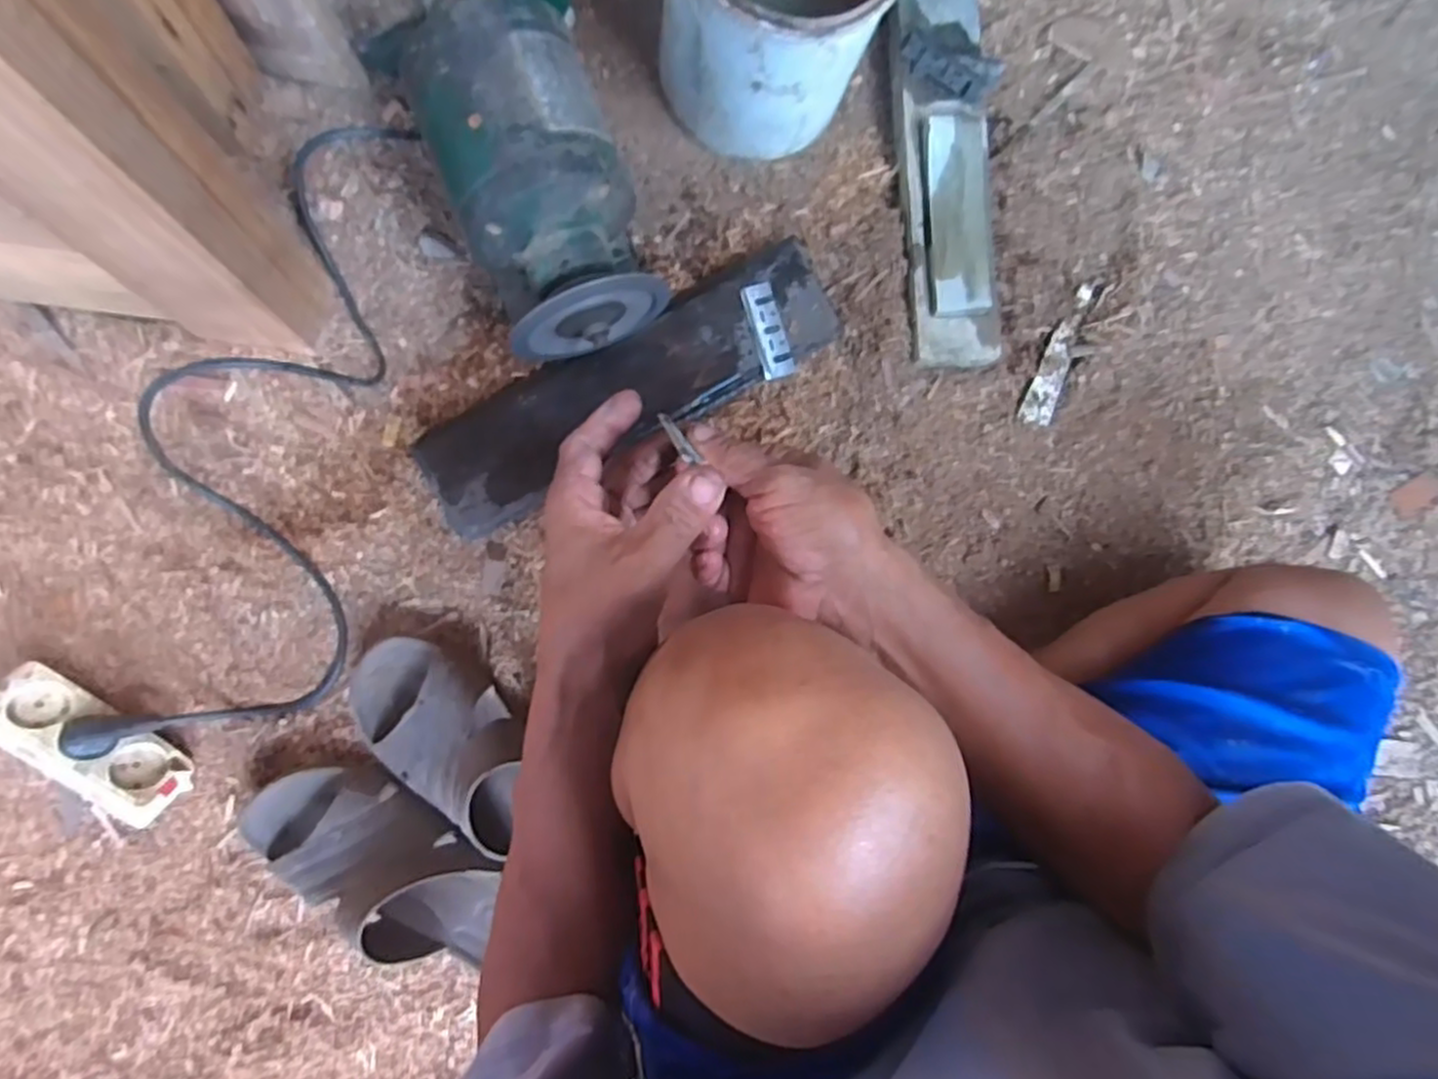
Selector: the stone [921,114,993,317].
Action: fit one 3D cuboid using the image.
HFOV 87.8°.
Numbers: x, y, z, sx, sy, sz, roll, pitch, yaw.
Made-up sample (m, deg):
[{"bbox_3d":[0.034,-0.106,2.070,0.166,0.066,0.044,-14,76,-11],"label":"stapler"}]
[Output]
[{"bbox_3d":[0.217,-0.294,0.677,0.057,0.021,0.176,-4,88,-3],"label":"stone"}]

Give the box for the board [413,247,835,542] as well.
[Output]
[{"bbox_3d":[-0.076,-0.134,0.660,0.380,0.047,0.102,-31,90,-3],"label":"board"}]

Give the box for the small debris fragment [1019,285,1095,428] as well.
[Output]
[{"bbox_3d":[0.327,-0.176,0.714,0.027,0.013,0.149,26,87,-2],"label":"small debris fragment"}]

